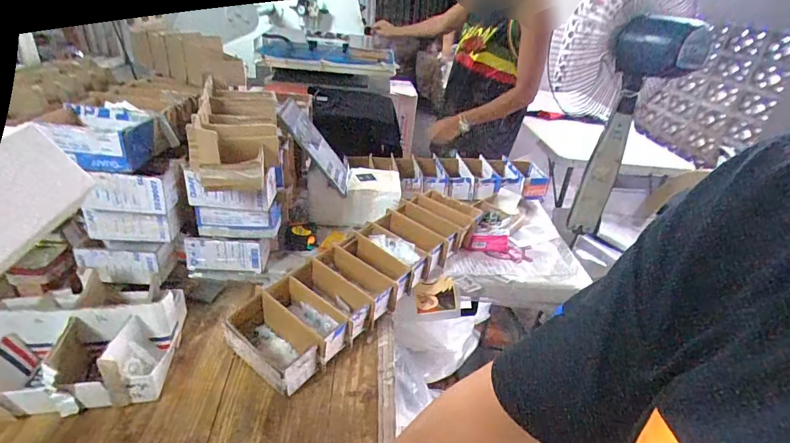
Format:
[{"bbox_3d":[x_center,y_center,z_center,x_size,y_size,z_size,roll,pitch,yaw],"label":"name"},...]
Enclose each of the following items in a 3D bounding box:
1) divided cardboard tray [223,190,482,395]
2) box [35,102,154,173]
[{"bbox_3d":[-0.037,0.099,0.899,0.178,0.104,0.643,24,34,29],"label":"divided cardboard tray"},{"bbox_3d":[-0.511,-0.145,0.738,0.156,0.073,0.115,7,29,3],"label":"box"}]

